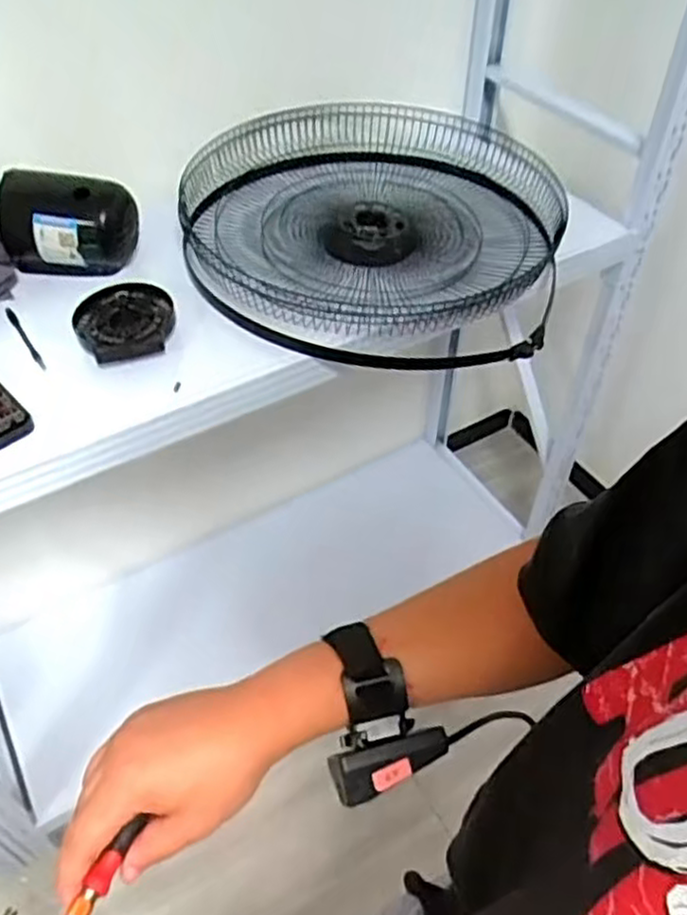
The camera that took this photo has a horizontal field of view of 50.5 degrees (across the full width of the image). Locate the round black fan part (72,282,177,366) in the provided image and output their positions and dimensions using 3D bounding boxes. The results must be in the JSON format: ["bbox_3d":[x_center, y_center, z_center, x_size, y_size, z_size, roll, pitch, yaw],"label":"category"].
[{"bbox_3d":[-0.250,-0.156,0.840,0.111,0.032,0.114,0,47,0],"label":"round black fan part"}]

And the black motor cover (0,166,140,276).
[{"bbox_3d":[-0.342,-0.289,0.905,0.152,0.110,0.084,9,48,8],"label":"black motor cover"}]

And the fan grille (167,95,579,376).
[{"bbox_3d":[0.033,-0.314,0.964,0.495,0.103,0.490,11,48,10],"label":"fan grille"}]

